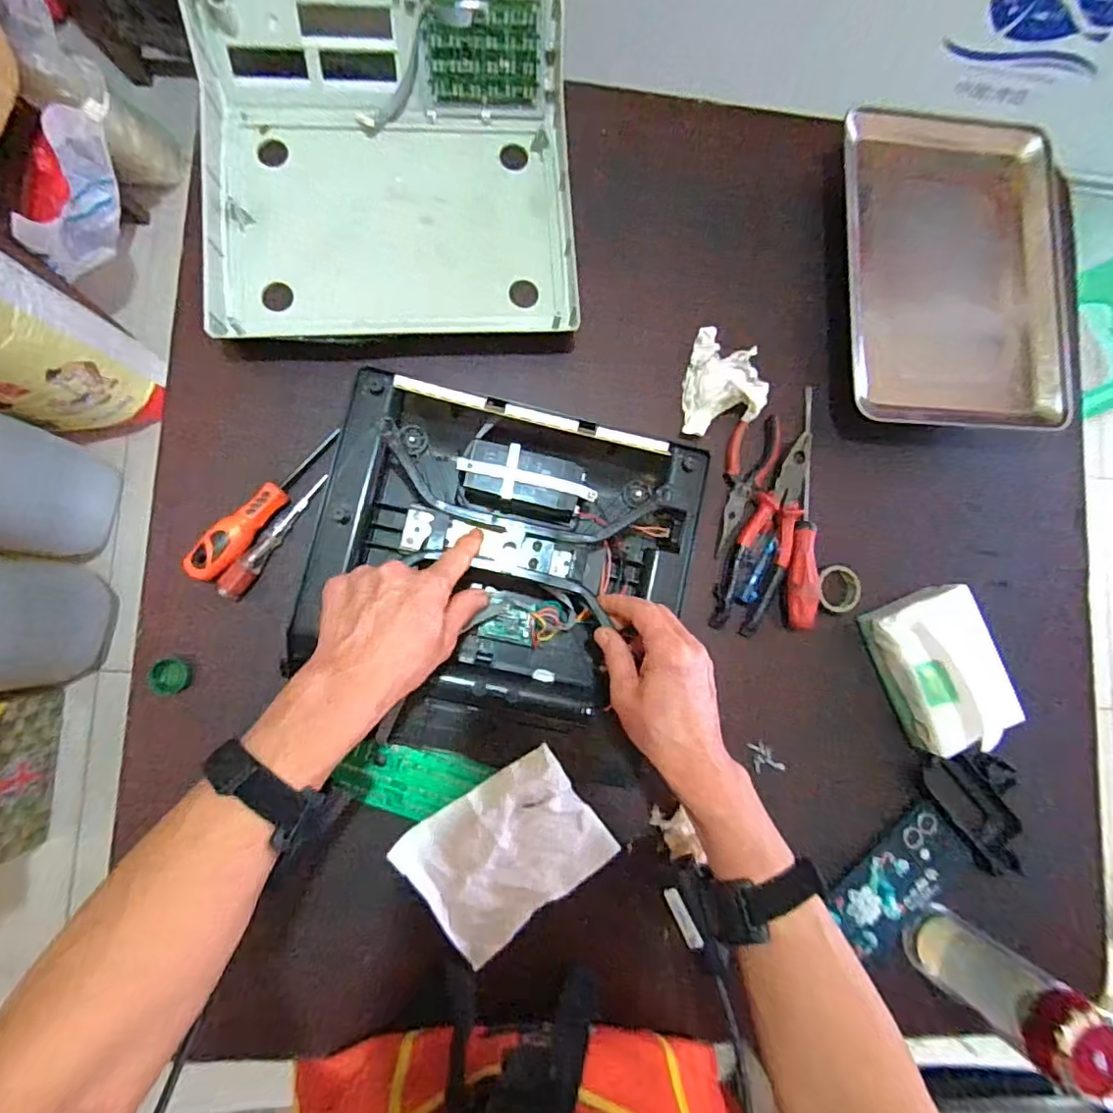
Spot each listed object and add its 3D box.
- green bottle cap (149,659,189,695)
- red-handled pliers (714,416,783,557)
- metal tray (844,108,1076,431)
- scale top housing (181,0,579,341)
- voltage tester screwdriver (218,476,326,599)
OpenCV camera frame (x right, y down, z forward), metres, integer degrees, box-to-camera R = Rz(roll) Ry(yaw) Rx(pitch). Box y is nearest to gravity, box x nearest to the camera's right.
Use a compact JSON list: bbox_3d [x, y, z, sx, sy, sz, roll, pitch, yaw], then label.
[{"bbox_3d":[-0.342,0.107,0.514,0.028,0.008,0.032,7,84,-6],"label":"green bottle cap"},{"bbox_3d":[0.191,-0.073,0.590,0.045,0.016,0.149,15,84,-5],"label":"red-handled pliers"},{"bbox_3d":[0.416,-0.298,0.611,0.257,0.039,0.338,2,85,-6],"label":"metal tray"},{"bbox_3d":[-0.155,-0.372,0.553,0.343,0.074,0.328,-3,86,-7],"label":"scale top housing"},{"bbox_3d":[-0.257,-0.019,0.534,0.020,0.018,0.136,37,82,-2],"label":"voltage tester screwdriver"}]

